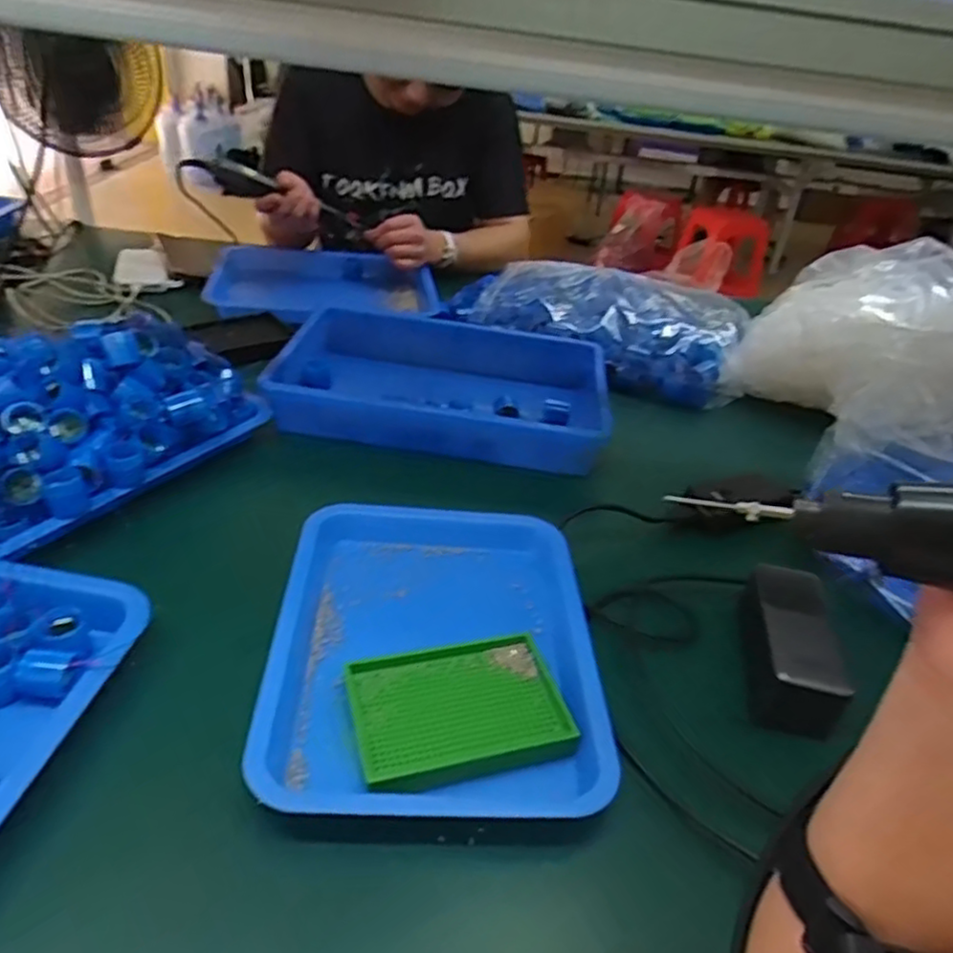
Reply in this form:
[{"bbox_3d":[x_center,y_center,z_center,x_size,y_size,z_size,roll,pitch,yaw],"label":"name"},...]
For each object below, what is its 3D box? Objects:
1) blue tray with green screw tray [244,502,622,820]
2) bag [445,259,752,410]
[{"bbox_3d":[-0.030,0.118,0.522,0.225,0.035,0.285,3,34,-8],"label":"blue tray with green screw tray"},{"bbox_3d":[0.157,-0.219,0.980,0.416,0.113,0.145,17,35,14],"label":"bag"}]

